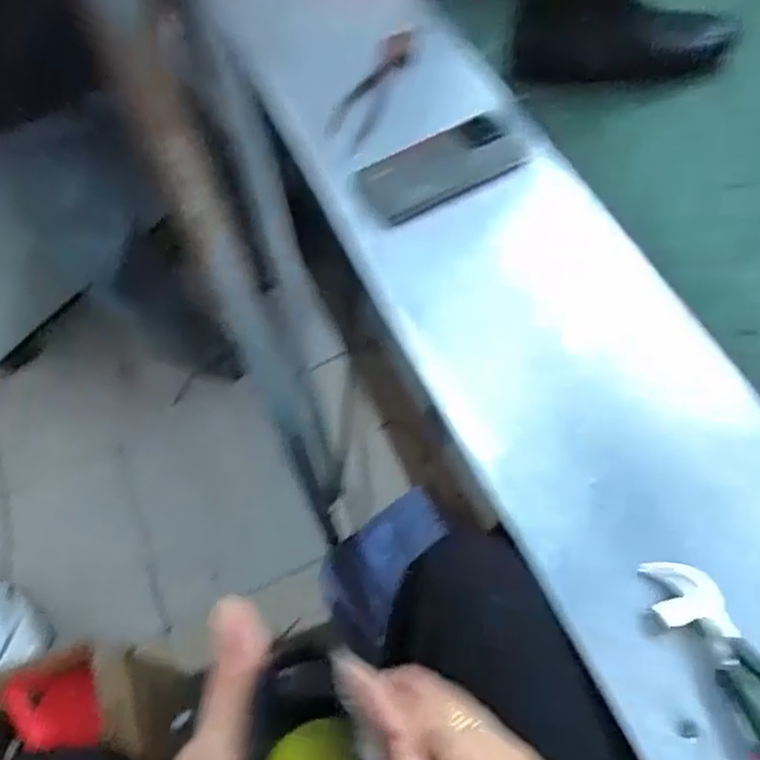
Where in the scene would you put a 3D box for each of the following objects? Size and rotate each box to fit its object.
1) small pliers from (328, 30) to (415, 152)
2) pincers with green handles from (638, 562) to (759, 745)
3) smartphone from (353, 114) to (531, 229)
[{"bbox_3d":[-0.014,-0.326,0.760,0.050,0.026,0.179,16,65,13],"label":"small pliers"},{"bbox_3d":[0.247,0.200,0.448,0.048,0.016,0.193,-27,63,-9],"label":"pincers with green handles"},{"bbox_3d":[0.062,-0.221,0.705,0.174,0.009,0.090,-28,63,-10],"label":"smartphone"}]

